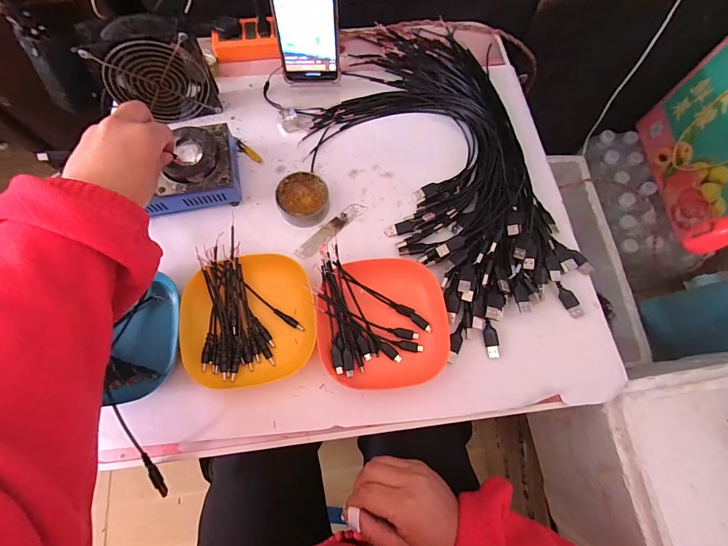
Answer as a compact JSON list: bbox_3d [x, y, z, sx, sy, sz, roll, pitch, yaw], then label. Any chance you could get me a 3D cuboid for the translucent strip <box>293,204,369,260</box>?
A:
[{"bbox_3d":[-0.042,-0.055,0.431,0.105,0.004,0.020,-43,78,-14],"label":"translucent strip"}]

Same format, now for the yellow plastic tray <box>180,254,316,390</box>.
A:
[{"bbox_3d":[-0.126,0.050,0.376,0.134,0.028,0.136,-11,72,-5],"label":"yellow plastic tray"}]

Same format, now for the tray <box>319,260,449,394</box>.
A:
[{"bbox_3d":[0.019,0.053,0.380,0.136,0.027,0.140,-6,72,-3],"label":"tray"}]

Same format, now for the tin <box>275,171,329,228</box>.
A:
[{"bbox_3d":[-0.076,-0.092,0.427,0.061,0.027,0.066,0,72,-1],"label":"tin"}]

